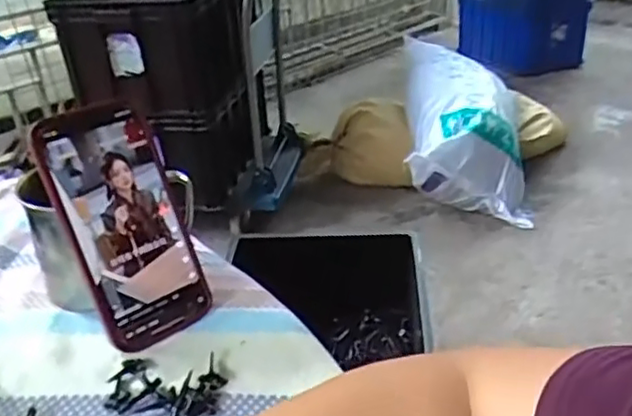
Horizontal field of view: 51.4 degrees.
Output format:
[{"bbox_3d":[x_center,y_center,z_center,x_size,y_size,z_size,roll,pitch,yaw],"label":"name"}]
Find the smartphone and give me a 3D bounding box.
[{"bbox_3d":[-0.126,0.010,0.439,0.073,0.159,0.011,-26,9,-34],"label":"smartphone"}]

